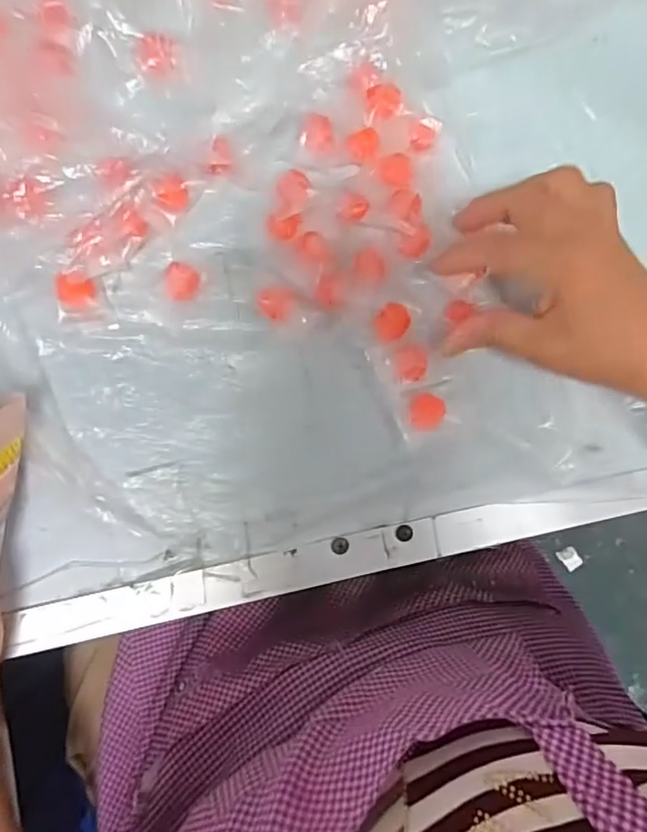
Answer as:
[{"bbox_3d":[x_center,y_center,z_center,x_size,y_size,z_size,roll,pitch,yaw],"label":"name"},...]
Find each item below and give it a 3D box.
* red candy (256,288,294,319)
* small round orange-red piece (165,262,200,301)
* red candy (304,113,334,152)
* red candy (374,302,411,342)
[{"bbox_3d":[-0.029,-0.067,0.329,0.021,0.008,0.017,-1,86,-5],"label":"red candy"},{"bbox_3d":[-0.083,-0.078,0.325,0.019,0.009,0.021,8,85,-4],"label":"small round orange-red piece"},{"bbox_3d":[-0.003,-0.171,0.335,0.018,0.012,0.020,-6,86,-5],"label":"red candy"},{"bbox_3d":[0.042,-0.056,0.330,0.021,0.008,0.022,8,85,-4],"label":"red candy"}]

